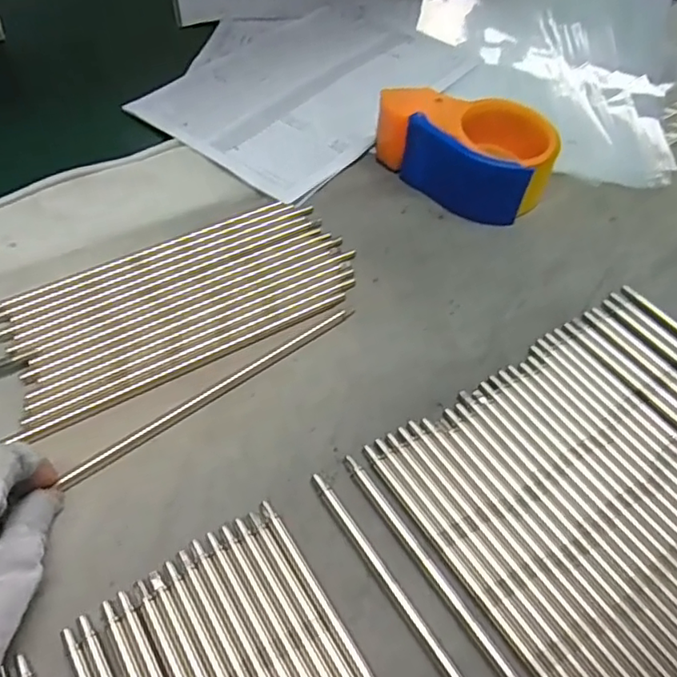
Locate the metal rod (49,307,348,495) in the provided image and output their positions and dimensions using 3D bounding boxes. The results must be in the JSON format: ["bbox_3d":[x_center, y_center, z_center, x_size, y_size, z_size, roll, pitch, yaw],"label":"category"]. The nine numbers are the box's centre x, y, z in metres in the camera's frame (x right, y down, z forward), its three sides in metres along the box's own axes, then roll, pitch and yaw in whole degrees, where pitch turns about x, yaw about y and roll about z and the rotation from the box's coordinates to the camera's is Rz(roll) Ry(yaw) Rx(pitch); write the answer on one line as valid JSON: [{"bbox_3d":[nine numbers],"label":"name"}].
[{"bbox_3d":[-0.072,0.030,0.361,0.198,0.008,0.010,-32,60,-24],"label":"metal rod"}]

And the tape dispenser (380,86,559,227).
[{"bbox_3d":[0.099,-0.152,0.467,0.136,0.059,0.070,34,58,21],"label":"tape dispenser"}]

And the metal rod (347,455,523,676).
[{"bbox_3d":[0.071,0.145,0.282,0.009,0.006,0.219,-27,59,-22],"label":"metal rod"}]

